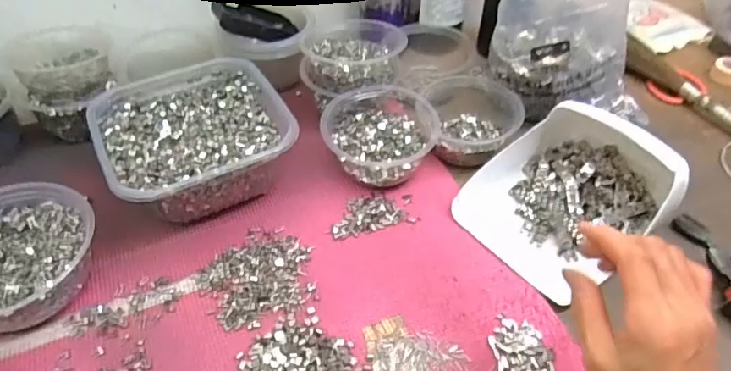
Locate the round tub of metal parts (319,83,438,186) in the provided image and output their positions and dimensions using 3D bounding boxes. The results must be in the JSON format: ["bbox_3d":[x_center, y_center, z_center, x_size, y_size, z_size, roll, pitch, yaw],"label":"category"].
[{"bbox_3d":[0.017,-0.053,0.543,0.113,0.060,0.110,0,46,0],"label":"round tub of metal parts"}]

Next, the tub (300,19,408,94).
[{"bbox_3d":[-0.012,-0.148,0.585,0.107,0.048,0.112,0,46,0],"label":"tub"}]

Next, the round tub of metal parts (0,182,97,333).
[{"bbox_3d":[-0.296,0.065,0.430,0.123,0.056,0.125,0,46,0],"label":"round tub of metal parts"}]

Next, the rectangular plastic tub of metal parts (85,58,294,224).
[{"bbox_3d":[-0.172,-0.047,0.525,0.172,0.071,0.174,-21,50,-20],"label":"rectangular plastic tub of metal parts"}]

